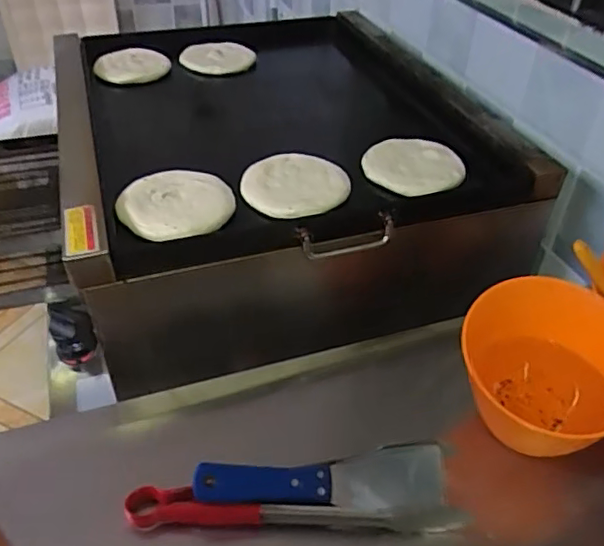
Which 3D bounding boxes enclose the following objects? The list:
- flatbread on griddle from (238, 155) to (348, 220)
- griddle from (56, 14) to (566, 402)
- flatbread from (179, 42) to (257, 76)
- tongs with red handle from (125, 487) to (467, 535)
[{"bbox_3d":[-0.008,-0.109,0.712,0.124,0.011,0.115,-6,40,-9],"label":"flatbread on griddle"},{"bbox_3d":[-0.057,-0.184,0.893,0.574,0.178,0.696,-13,42,-17],"label":"griddle"},{"bbox_3d":[-0.143,-0.377,1.036,0.122,0.015,0.107,-21,60,-21],"label":"flatbread"},{"bbox_3d":[-0.006,0.210,0.524,0.296,0.029,0.026,1,40,-1],"label":"tongs with red handle"}]

